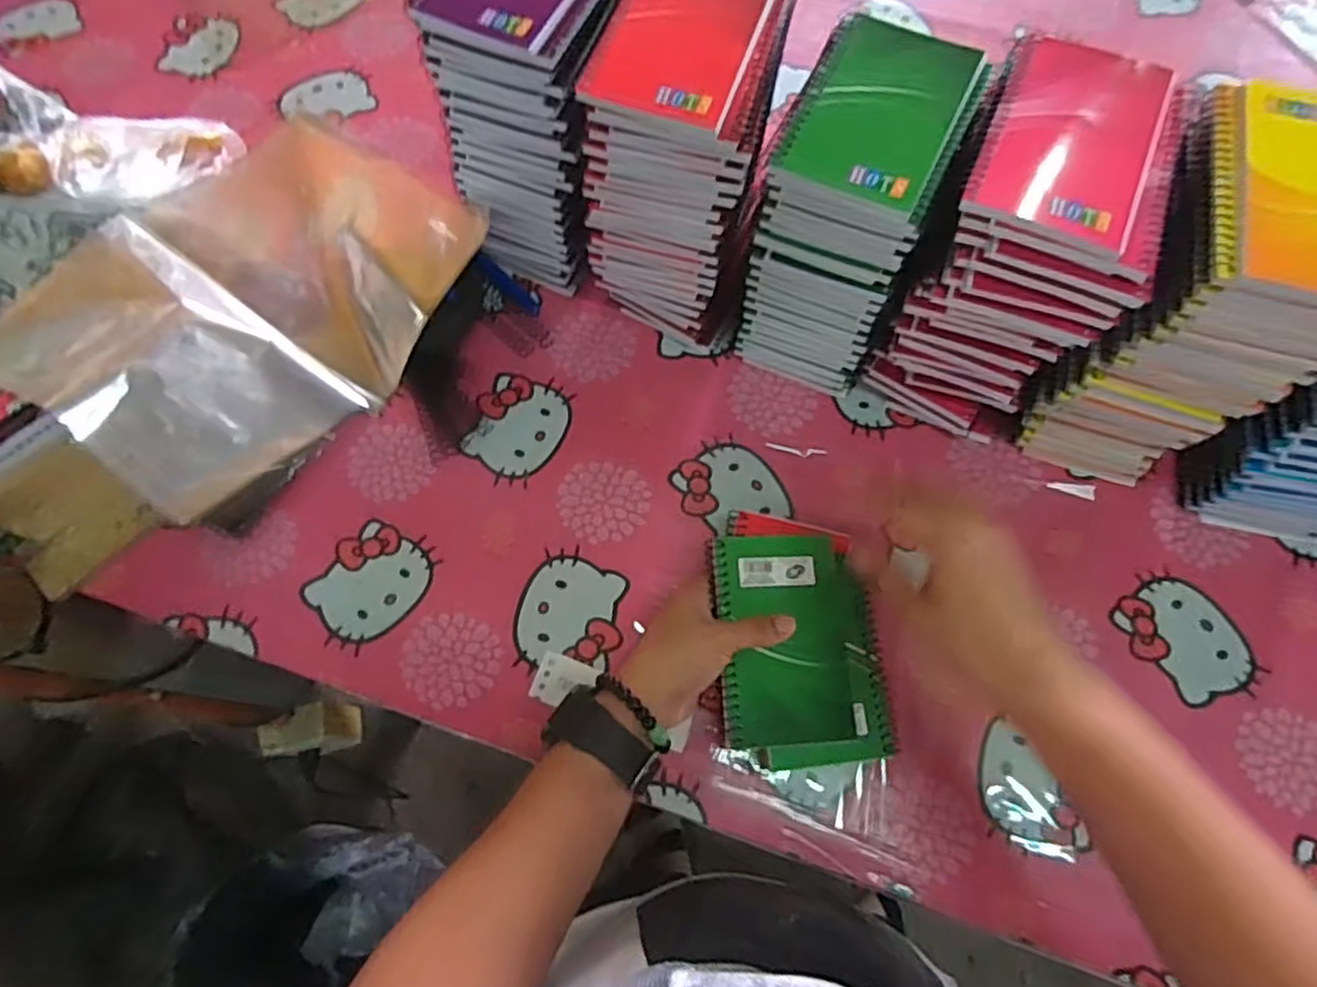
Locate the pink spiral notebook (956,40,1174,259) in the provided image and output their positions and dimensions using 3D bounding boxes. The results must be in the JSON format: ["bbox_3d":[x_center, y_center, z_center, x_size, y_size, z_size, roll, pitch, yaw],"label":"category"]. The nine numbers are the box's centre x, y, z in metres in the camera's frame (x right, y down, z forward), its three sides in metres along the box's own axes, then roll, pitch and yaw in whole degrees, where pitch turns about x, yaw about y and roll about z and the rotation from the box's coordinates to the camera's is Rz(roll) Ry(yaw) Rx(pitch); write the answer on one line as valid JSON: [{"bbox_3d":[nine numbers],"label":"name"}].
[{"bbox_3d":[0.219,-0.189,0.376,0.084,0.012,0.127,22,71,8],"label":"pink spiral notebook"}]

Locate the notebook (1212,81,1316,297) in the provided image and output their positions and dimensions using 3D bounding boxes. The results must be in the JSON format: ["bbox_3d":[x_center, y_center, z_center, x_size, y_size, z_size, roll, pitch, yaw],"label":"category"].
[{"bbox_3d":[0.330,-0.153,0.357,0.091,0.014,0.128,16,70,6],"label":"notebook"}]

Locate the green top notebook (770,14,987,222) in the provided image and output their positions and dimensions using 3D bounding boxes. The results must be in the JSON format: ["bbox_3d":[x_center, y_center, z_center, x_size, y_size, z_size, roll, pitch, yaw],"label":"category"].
[{"bbox_3d":[0.124,-0.217,0.398,0.083,0.008,0.129,24,71,9],"label":"green top notebook"}]

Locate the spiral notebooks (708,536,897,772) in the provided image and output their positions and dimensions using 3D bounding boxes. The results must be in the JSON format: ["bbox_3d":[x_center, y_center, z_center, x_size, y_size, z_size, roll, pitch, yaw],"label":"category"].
[{"bbox_3d":[0.090,0.098,0.455,0.103,0.023,0.142,-5,69,-2],"label":"spiral notebooks"}]

